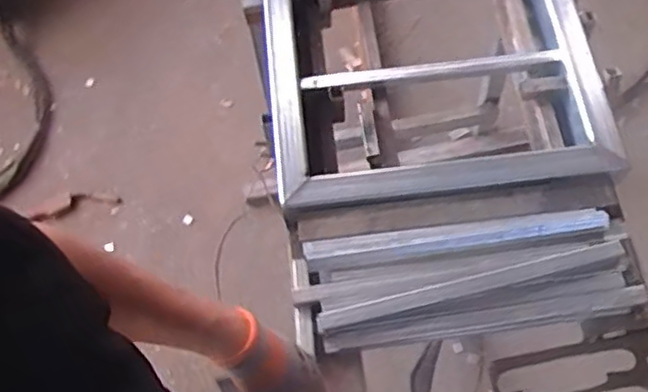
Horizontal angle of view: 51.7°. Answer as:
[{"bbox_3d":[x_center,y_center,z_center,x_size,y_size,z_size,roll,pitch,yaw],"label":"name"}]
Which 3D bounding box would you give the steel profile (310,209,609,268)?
[{"bbox_3d":[0.164,0.051,0.847,0.374,0.019,0.038,-6,66,1],"label":"steel profile"}]

